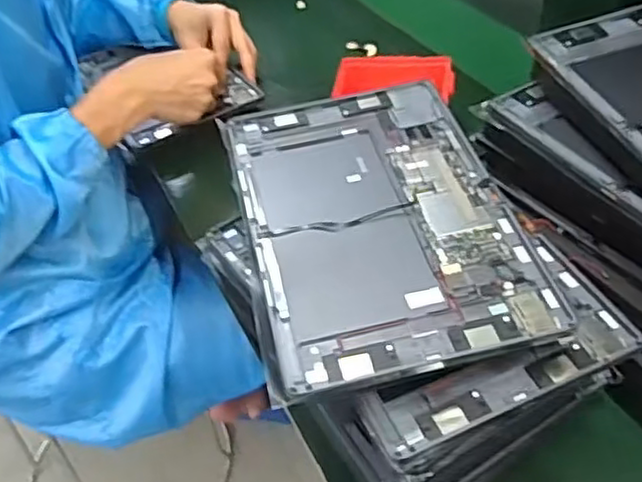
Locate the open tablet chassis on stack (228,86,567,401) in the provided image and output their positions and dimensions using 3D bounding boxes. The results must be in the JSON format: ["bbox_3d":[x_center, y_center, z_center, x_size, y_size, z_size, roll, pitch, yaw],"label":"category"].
[{"bbox_3d":[0.034,-0.020,0.460,0.171,0.008,0.257,-12,48,-4],"label":"open tablet chassis on stack"}]

